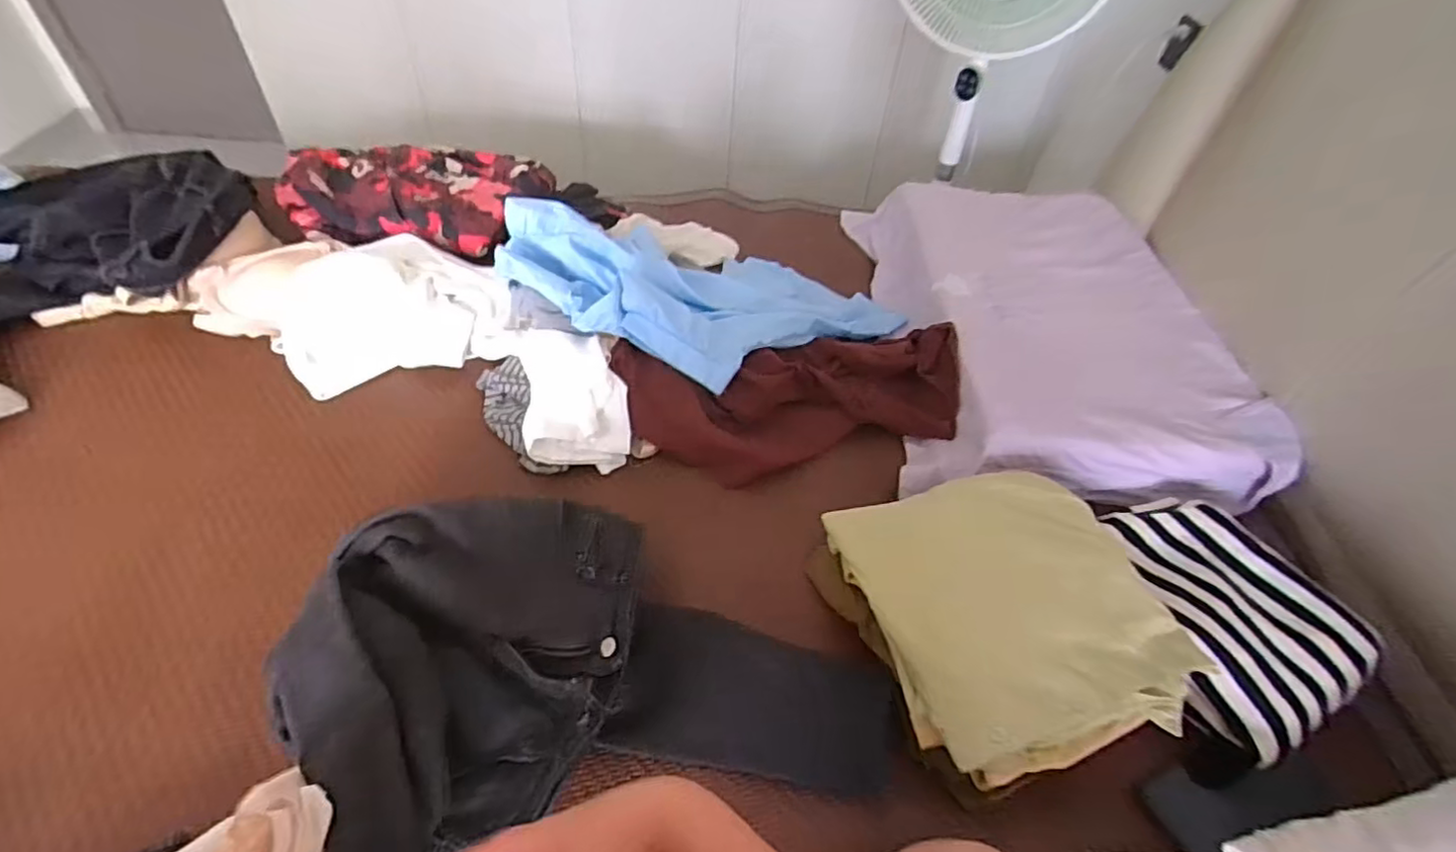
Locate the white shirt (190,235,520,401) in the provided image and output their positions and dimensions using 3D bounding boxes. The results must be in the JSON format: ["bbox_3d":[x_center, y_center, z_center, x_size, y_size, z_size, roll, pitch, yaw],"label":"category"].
[{"bbox_3d":[-0.502,-0.162,0.894,0.395,0.069,0.255,-9,49,-13],"label":"white shirt"}]

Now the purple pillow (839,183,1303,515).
[{"bbox_3d":[0.449,-0.151,0.982,0.448,0.170,0.629,5,47,-1],"label":"purple pillow"}]

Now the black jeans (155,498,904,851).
[{"bbox_3d":[-0.120,0.202,0.593,0.474,0.134,0.321,-11,50,-15],"label":"black jeans"}]

